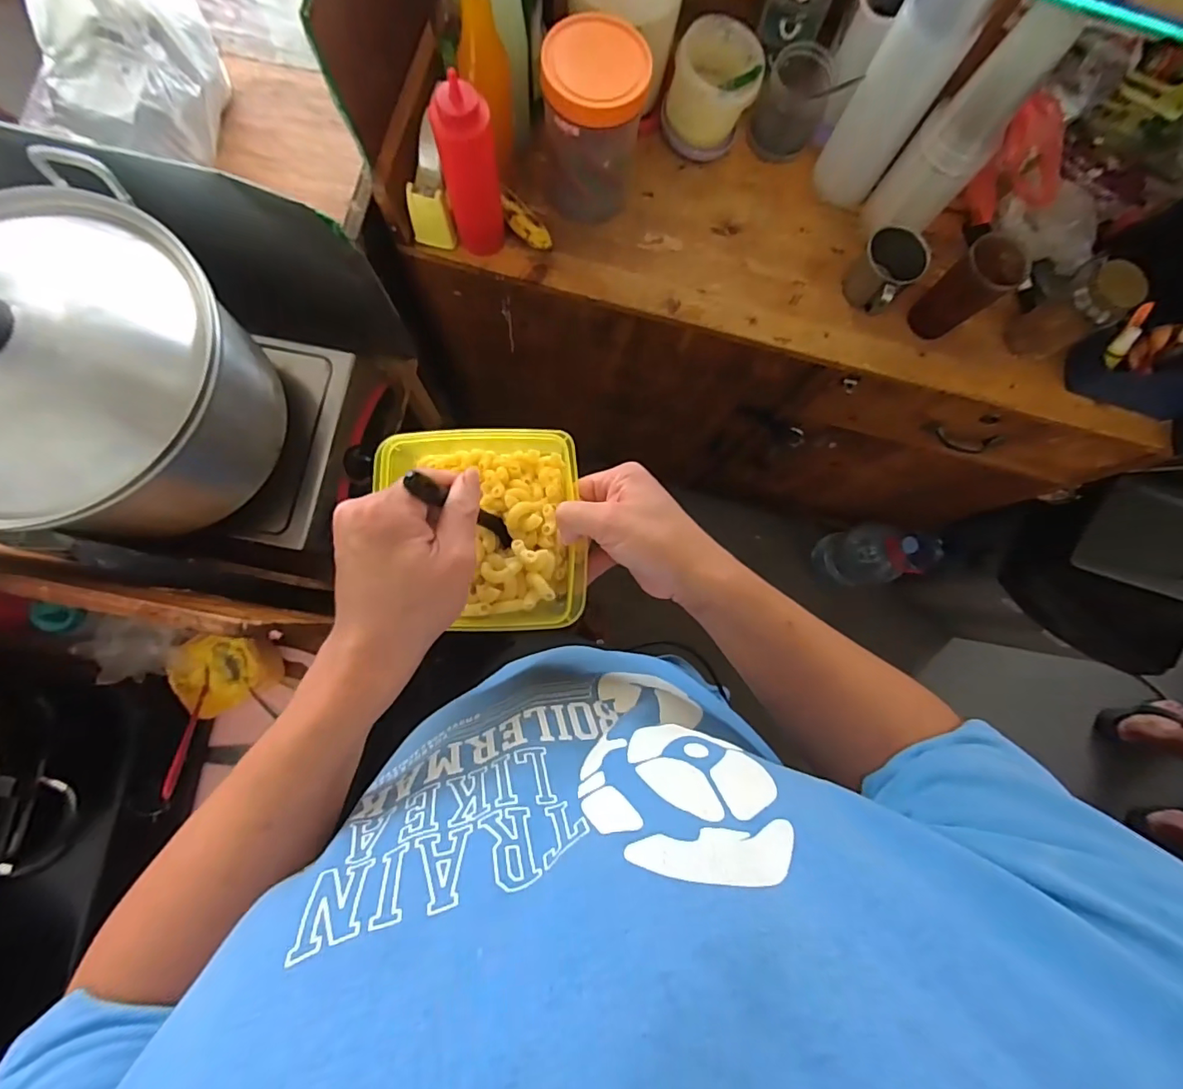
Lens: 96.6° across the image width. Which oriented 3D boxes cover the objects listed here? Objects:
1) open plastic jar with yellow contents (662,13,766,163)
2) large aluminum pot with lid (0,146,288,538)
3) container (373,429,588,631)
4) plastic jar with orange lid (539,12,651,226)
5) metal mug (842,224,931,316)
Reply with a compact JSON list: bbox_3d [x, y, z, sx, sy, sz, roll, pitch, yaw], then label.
[{"bbox_3d":[0.170,-0.640,0.750,0.121,0.099,0.122,0,84,-3],"label":"open plastic jar with yellow contents"},{"bbox_3d":[-0.511,-0.174,0.521,0.310,0.230,0.300,0,84,-3],"label":"large aluminum pot with lid"},{"bbox_3d":[-0.083,-0.015,0.388,0.143,0.052,0.147,-3,84,-3],"label":"container"},{"bbox_3d":[0.001,-0.523,0.676,0.124,0.195,0.103,-3,84,-3],"label":"plastic jar with orange lid"},{"bbox_3d":[0.411,-0.385,0.743,0.085,0.075,0.082,-43,88,-6],"label":"metal mug"}]

